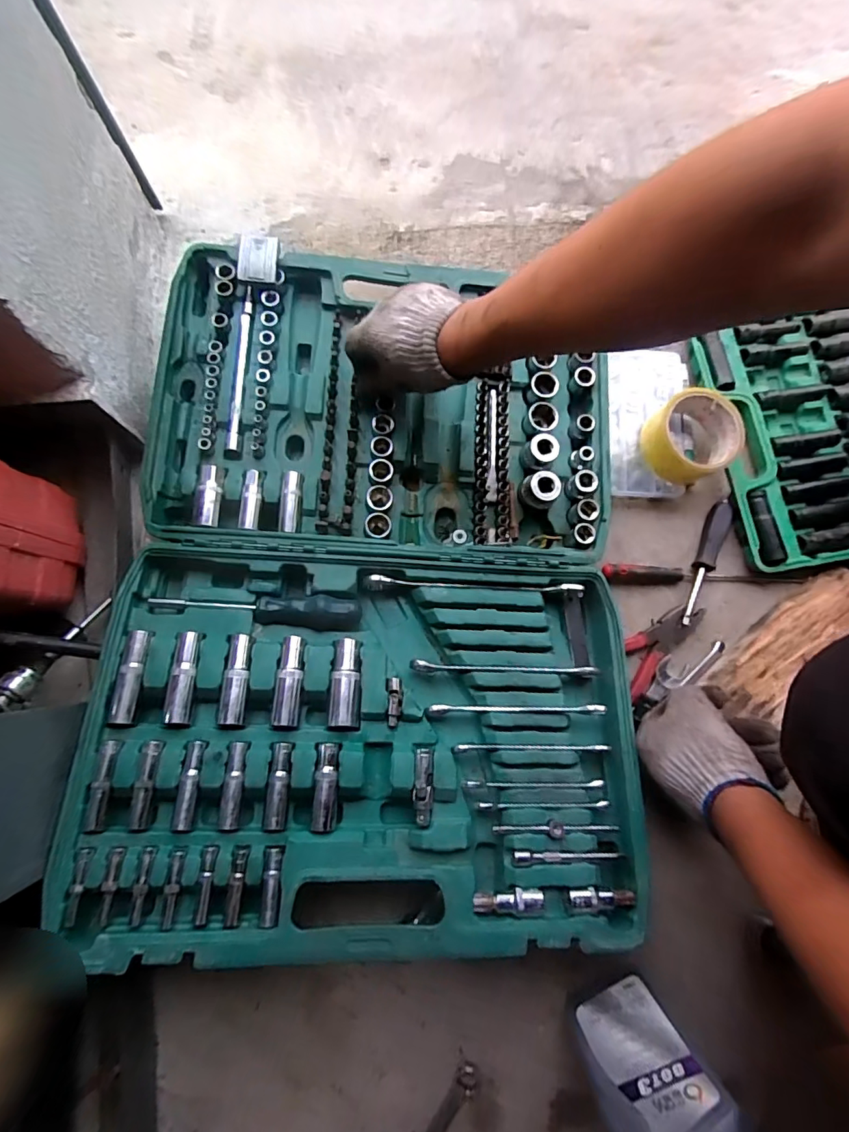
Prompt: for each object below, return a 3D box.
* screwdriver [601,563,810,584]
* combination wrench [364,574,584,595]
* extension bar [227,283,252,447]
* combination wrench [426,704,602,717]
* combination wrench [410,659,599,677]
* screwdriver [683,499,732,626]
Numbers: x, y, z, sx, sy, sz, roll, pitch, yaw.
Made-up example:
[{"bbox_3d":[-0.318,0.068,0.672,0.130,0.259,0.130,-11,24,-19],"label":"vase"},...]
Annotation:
[{"bbox_3d":[0.299,0.010,0.528,0.218,0.017,0.020,1,79,-1],"label":"screwdriver"},{"bbox_3d":[0.052,0.020,0.497,0.220,0.030,0.011,2,79,-1],"label":"combination wrench"},{"bbox_3d":[-0.189,-0.201,0.503,0.013,0.012,0.170,2,79,-1],"label":"extension bar"},{"bbox_3d":[0.087,0.133,0.457,0.165,0.019,0.011,0,79,-1],"label":"combination wrench"},{"bbox_3d":[0.076,0.096,0.457,0.175,0.019,0.011,2,79,-1],"label":"combination wrench"},{"bbox_3d":[0.303,-0.006,0.533,0.023,0.019,0.148,25,79,4],"label":"screwdriver"}]

